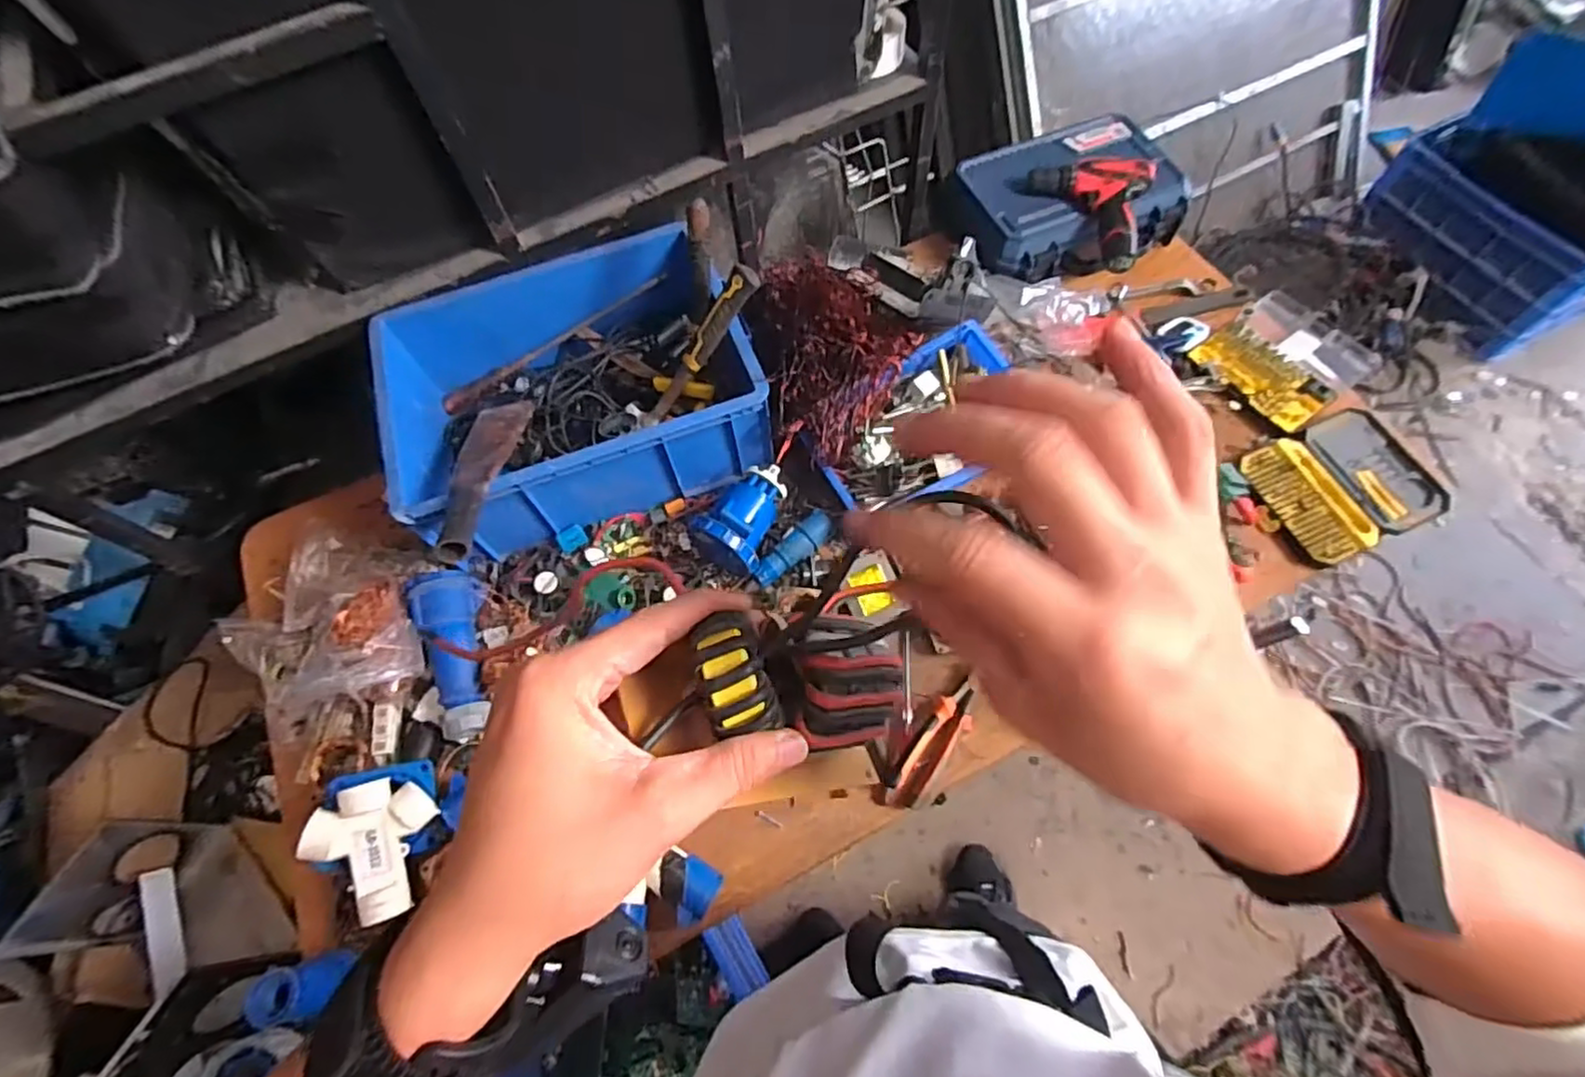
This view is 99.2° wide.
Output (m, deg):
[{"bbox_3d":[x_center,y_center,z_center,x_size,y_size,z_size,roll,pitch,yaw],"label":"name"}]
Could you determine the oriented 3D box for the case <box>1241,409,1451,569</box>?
[{"bbox_3d":[0.776,-0.078,0.951,0.243,0.031,0.184,-23,64,-8],"label":"case"}]

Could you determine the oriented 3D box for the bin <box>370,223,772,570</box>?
[{"bbox_3d":[-0.311,-0.225,0.970,0.468,0.156,0.408,-21,64,-7],"label":"bin"}]

